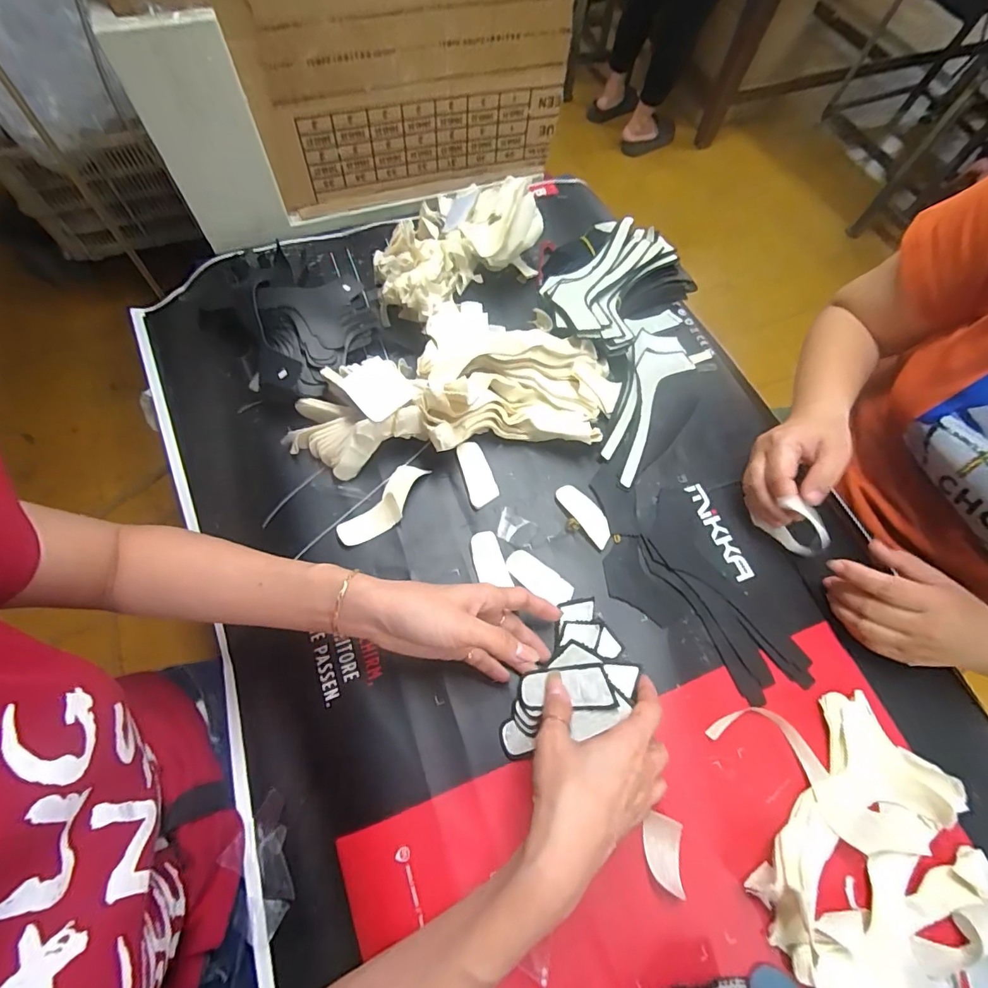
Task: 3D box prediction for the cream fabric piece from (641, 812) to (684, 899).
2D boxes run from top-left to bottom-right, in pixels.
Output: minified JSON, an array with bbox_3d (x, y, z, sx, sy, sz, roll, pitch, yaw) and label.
[{"bbox_3d":[0.122,0.261,0.350,0.026,0.012,0.047,7,66,0],"label":"cream fabric piece"}]

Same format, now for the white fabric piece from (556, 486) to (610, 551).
[{"bbox_3d":[0.088,0.019,0.458,0.026,0.004,0.067,-35,73,-16],"label":"white fabric piece"}]

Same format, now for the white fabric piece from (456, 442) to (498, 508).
[{"bbox_3d":[-0.016,-0.020,0.470,0.029,0.005,0.068,-11,68,-16],"label":"white fabric piece"}]

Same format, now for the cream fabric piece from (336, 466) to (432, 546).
[{"bbox_3d":[-0.101,0.011,0.452,0.038,0.015,0.099,37,70,13],"label":"cream fabric piece"}]

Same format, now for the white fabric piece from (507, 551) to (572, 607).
[{"bbox_3d":[0.040,0.077,0.435,0.064,0.005,0.026,34,69,11],"label":"white fabric piece"}]

